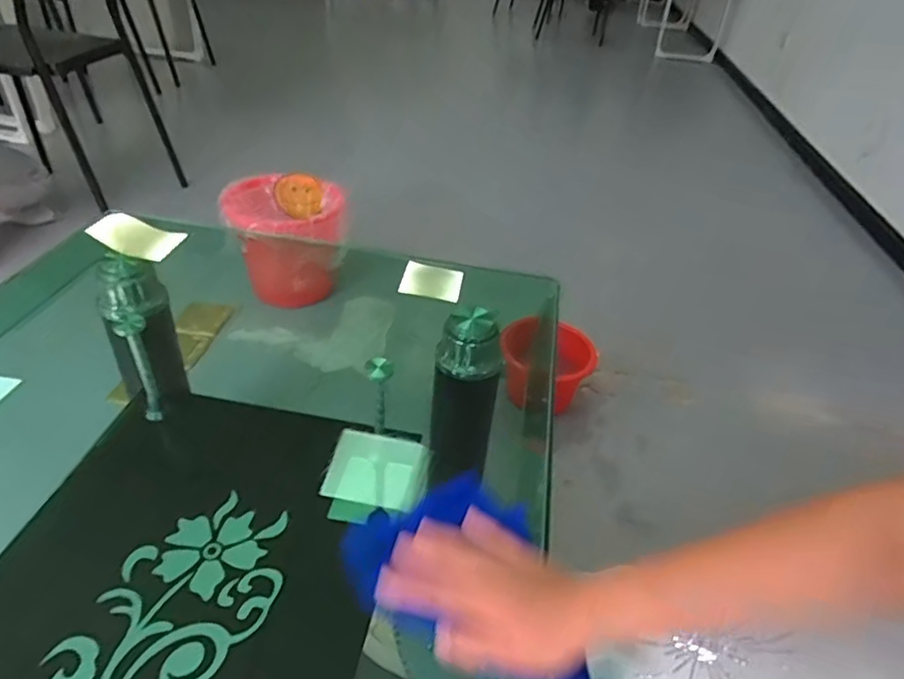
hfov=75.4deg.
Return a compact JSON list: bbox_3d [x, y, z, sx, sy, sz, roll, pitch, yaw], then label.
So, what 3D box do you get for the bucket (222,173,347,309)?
[{"bbox_3d":[-0.399,-0.226,1.458,0.250,0.295,0.299,5,38,0],"label":"bucket"}]

